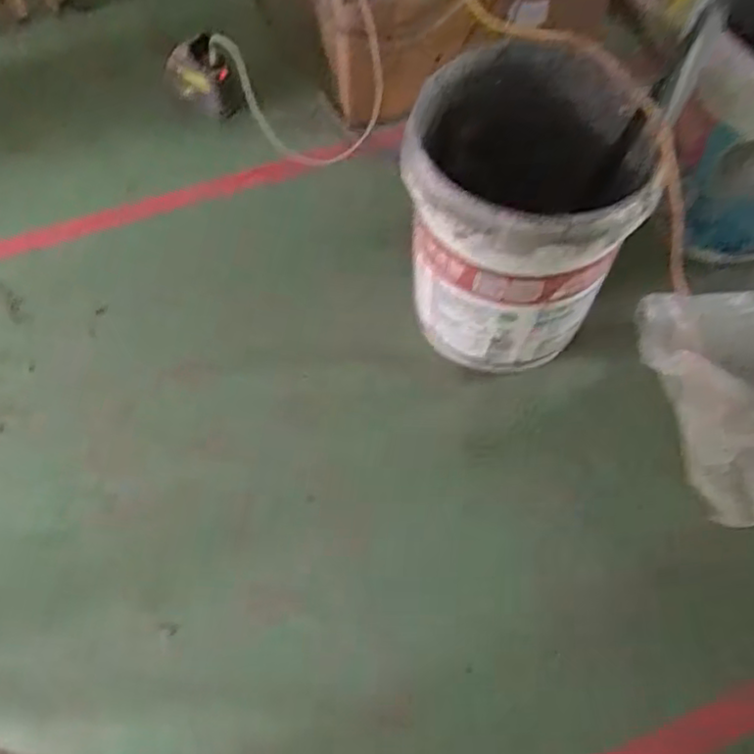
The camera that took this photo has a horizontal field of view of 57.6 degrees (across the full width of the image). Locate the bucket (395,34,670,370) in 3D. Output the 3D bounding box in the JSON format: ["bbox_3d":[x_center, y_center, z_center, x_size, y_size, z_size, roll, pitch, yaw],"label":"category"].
[{"bbox_3d":[0.200,-0.217,0.969,0.295,0.335,0.293,-2,61,3],"label":"bucket"}]

